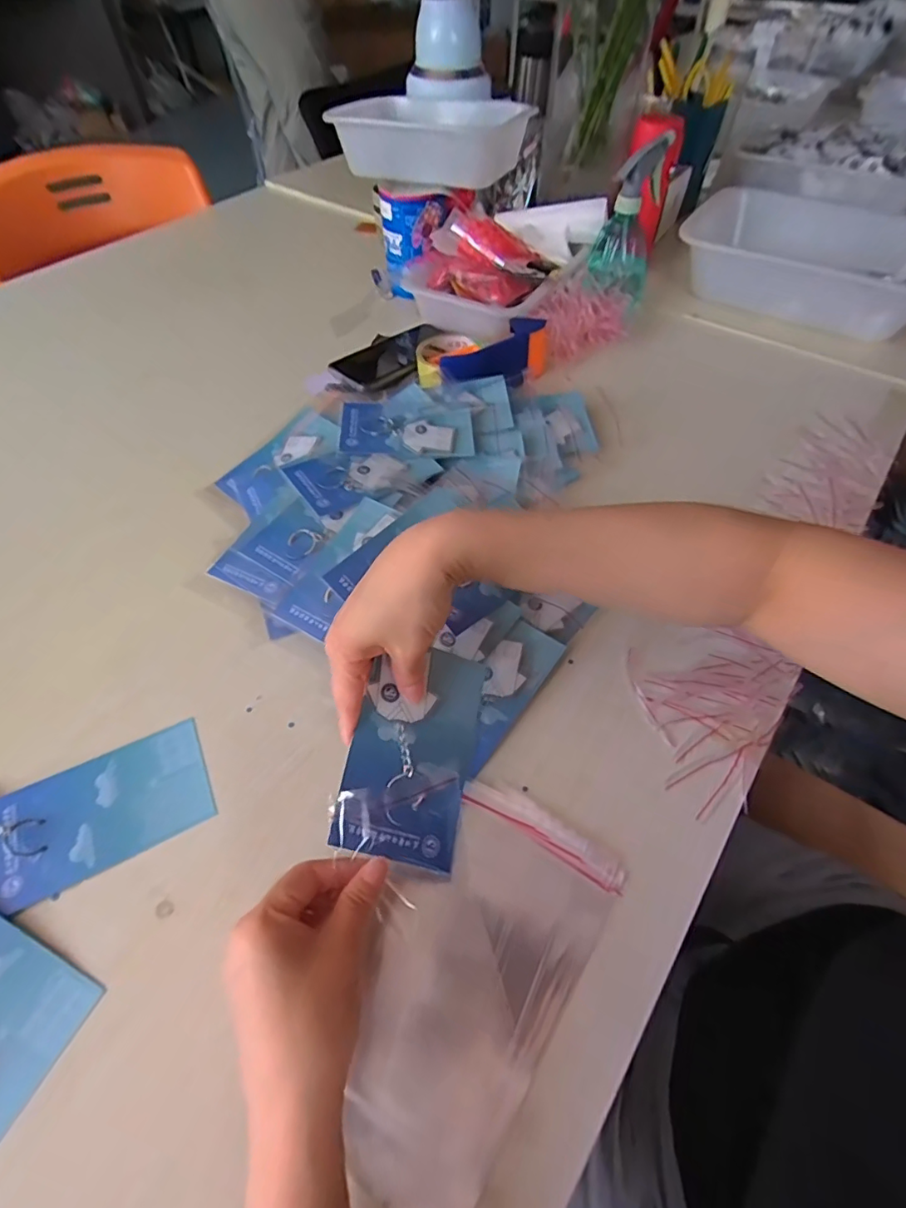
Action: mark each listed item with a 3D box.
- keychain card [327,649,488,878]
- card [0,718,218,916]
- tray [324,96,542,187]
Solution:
[{"bbox_3d":[-0.023,0.091,0.331,0.080,0.010,0.134,24,59,-20],"label":"keychain card"},{"bbox_3d":[-0.239,0.139,0.356,0.131,0.005,0.080,-24,58,-16],"label":"card"},{"bbox_3d":[-0.018,-0.631,0.704,0.224,0.065,0.203,25,59,17],"label":"tray"}]

